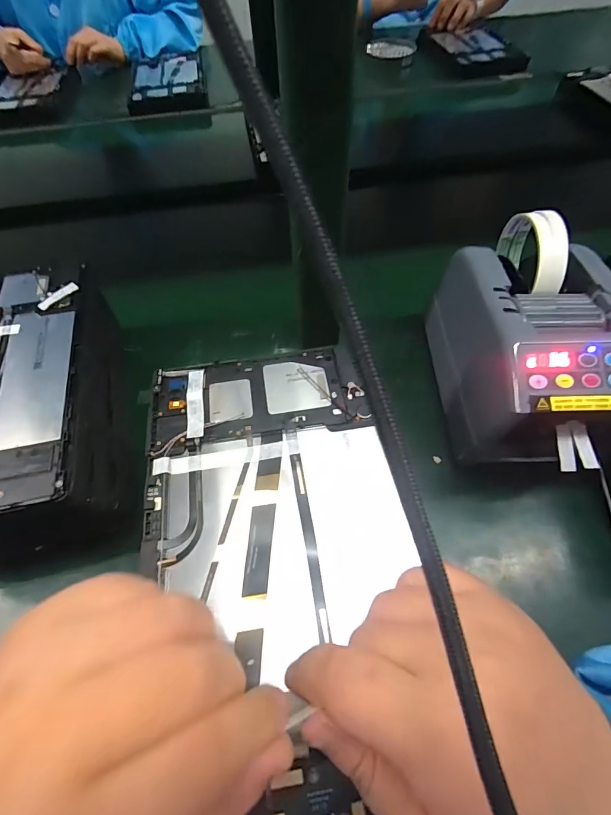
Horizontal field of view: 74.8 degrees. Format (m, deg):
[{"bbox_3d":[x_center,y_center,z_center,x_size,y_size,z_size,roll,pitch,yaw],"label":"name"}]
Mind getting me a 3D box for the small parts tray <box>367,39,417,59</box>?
[{"bbox_3d":[0.192,-0.816,0.904,0.106,0.009,0.094,-3,63,1],"label":"small parts tray"}]

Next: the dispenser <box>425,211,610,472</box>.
[{"bbox_3d":[0.184,-0.049,0.327,0.112,0.138,0.202,-6,58,0],"label":"dispenser"}]

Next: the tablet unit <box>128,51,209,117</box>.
[{"bbox_3d":[-0.296,-0.708,0.864,0.156,0.033,0.258,-12,58,-5],"label":"tablet unit"}]

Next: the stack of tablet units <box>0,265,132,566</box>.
[{"bbox_3d":[-0.243,0.004,0.343,0.150,0.107,0.240,-11,58,-4],"label":"stack of tablet units"}]

